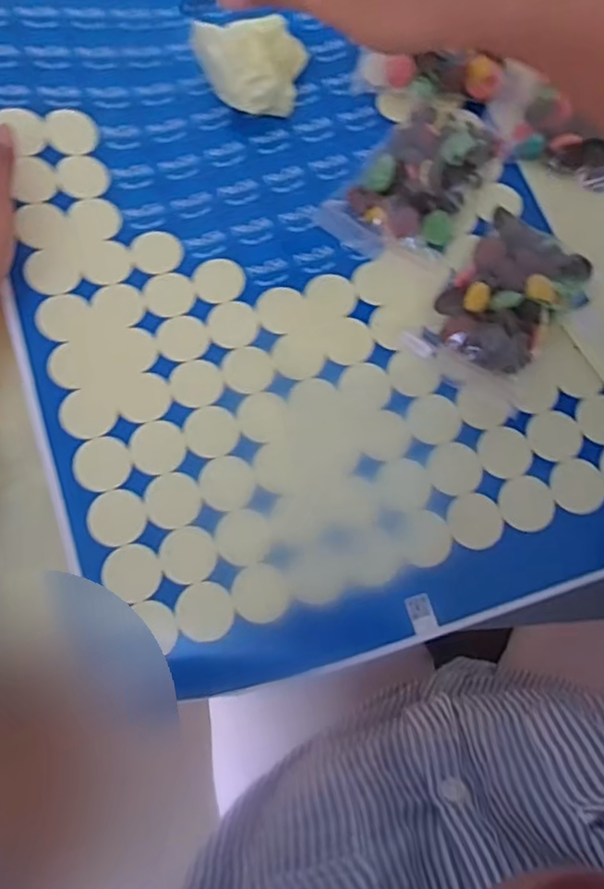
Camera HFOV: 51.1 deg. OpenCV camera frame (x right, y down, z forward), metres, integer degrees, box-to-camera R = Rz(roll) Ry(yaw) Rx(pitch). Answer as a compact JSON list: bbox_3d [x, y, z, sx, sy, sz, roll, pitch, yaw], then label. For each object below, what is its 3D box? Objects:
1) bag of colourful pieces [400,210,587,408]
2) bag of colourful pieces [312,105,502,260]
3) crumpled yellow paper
[{"bbox_3d":[0.116,-0.080,0.361,0.068,0.023,0.099,37,77,10],"label":"bag of colourful pieces"},{"bbox_3d":[0.071,-0.159,0.382,0.073,0.026,0.106,40,78,10],"label":"bag of colourful pieces"},{"bbox_3d":[-0.029,-0.235,0.394,0.066,0.046,0.052,-15,75,-4],"label":"crumpled yellow paper"}]

